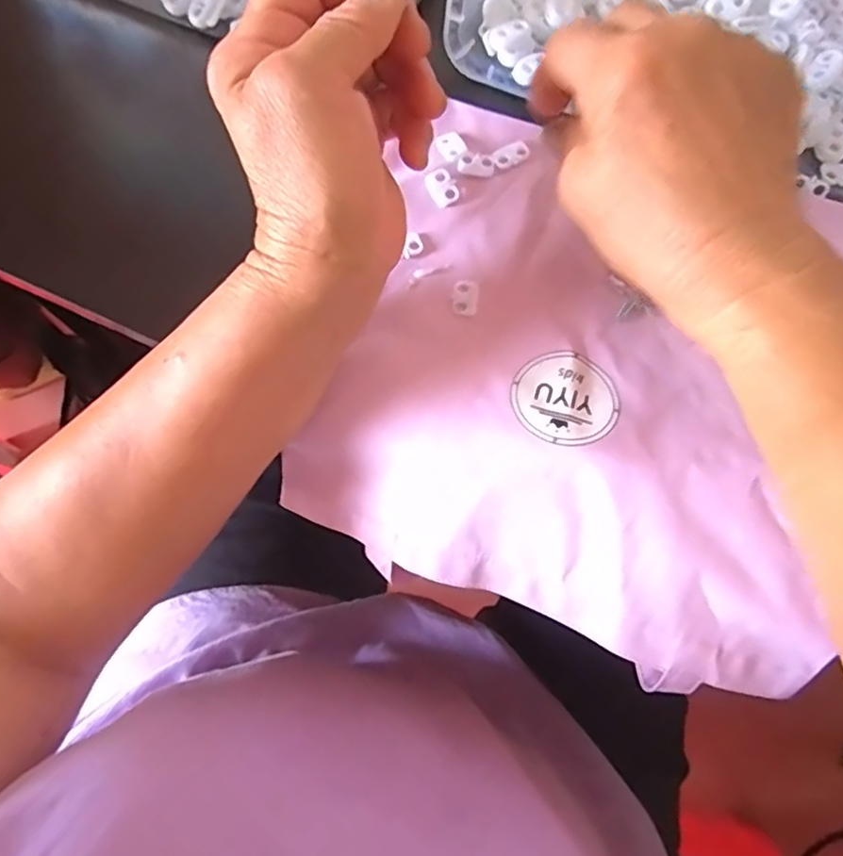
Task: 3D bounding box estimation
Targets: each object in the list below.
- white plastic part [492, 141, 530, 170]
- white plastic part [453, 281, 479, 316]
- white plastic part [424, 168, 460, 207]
[{"bbox_3d":[0.045,-0.139,0.319,0.017,0.004,0.011,-29,77,-8],"label":"white plastic part"},{"bbox_3d":[0.021,-0.063,0.300,0.012,0.004,0.019,9,75,3],"label":"white plastic part"},{"bbox_3d":[0.010,-0.121,0.315,0.014,0.004,0.018,-30,77,-8],"label":"white plastic part"}]

